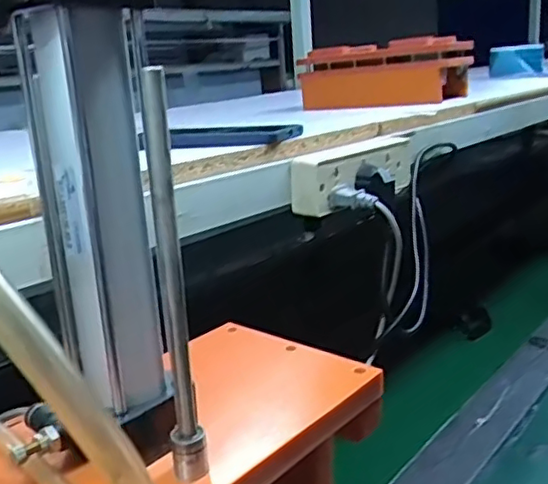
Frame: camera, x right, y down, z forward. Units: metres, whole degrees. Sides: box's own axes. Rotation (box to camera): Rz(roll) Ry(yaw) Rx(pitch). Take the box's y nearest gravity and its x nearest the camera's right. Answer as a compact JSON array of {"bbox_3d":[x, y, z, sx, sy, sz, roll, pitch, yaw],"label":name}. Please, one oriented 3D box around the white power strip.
[{"bbox_3d":[0.086,-0.069,0.620,0.033,0.053,0.179,12,22,44],"label":"white power strip"}]

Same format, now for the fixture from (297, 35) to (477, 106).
[{"bbox_3d":[0.173,-0.260,0.985,0.242,0.086,0.131,10,21,41],"label":"fixture"}]

